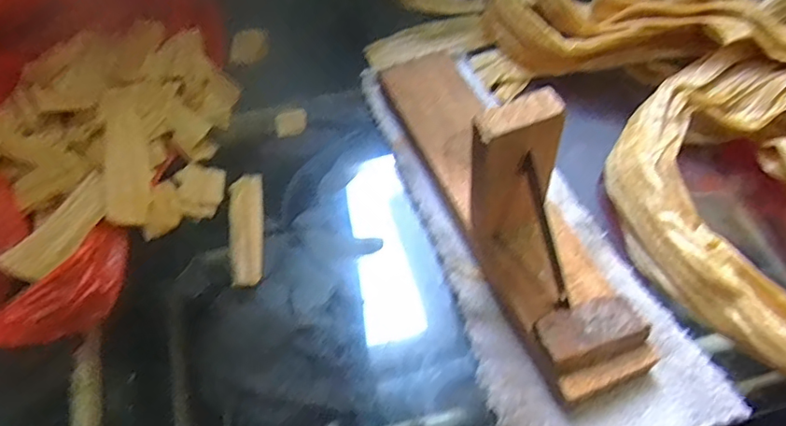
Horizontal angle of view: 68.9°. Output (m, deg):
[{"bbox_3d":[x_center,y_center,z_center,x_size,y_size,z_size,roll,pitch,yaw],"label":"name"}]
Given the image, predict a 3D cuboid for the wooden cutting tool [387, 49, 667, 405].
[{"bbox_3d":[0.070,-0.036,0.347,0.072,0.118,0.276,-18,58,-9],"label":"wooden cutting tool"}]

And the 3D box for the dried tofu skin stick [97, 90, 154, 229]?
[{"bbox_3d":[-0.192,-0.041,0.409,0.033,0.008,0.107,0,64,-38],"label":"dried tofu skin stick"}]

